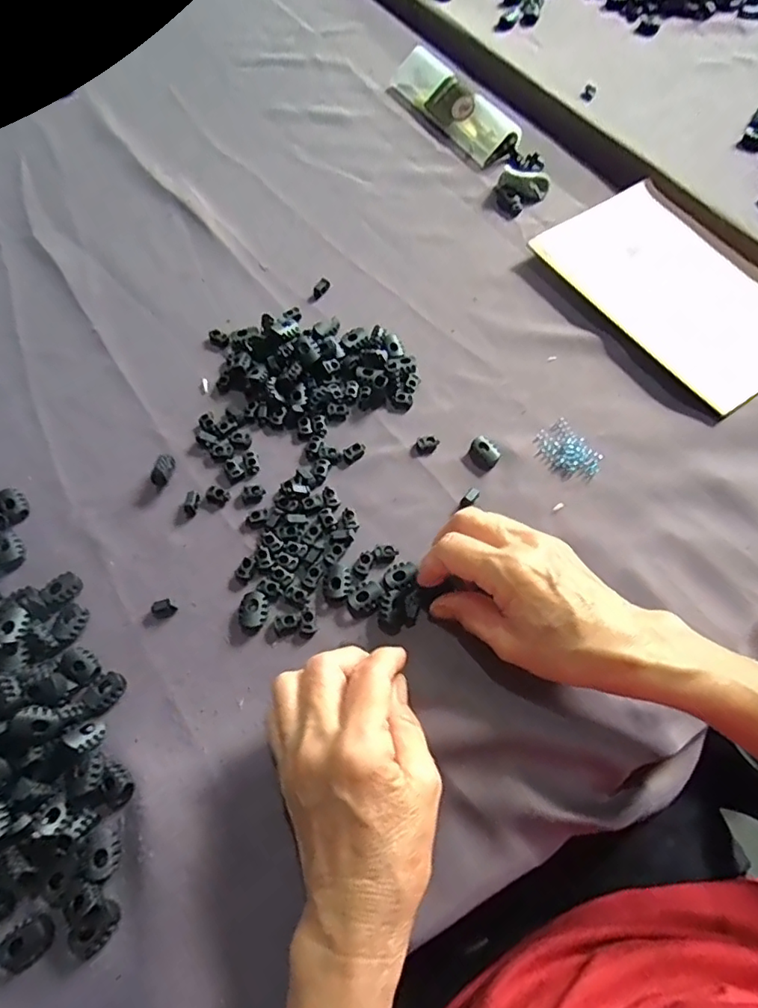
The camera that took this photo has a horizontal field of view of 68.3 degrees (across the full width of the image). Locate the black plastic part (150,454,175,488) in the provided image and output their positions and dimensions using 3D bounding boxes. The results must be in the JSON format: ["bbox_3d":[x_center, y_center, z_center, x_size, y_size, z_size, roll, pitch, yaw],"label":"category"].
[{"bbox_3d":[-0.143,-0.023,0.372,0.008,0.016,0.024,5,65,1],"label":"black plastic part"}]

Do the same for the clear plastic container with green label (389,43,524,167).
[{"bbox_3d":[0.067,-0.389,0.540,0.042,0.027,0.164,-33,70,-15],"label":"clear plastic container with green label"}]

